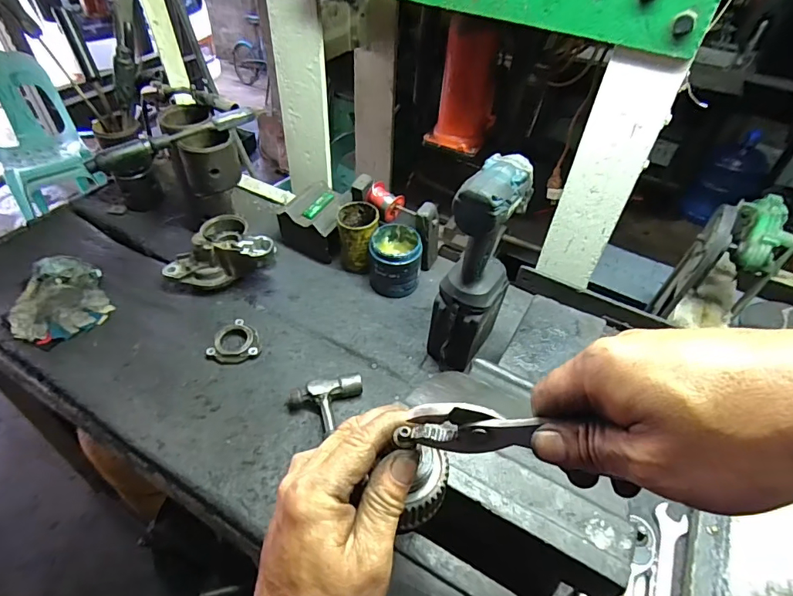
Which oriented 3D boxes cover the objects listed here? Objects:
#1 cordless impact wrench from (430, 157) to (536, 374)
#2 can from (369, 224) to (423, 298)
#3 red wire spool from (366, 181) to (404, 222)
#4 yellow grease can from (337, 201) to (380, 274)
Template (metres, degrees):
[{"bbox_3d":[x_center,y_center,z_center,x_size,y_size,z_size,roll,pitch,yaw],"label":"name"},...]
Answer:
[{"bbox_3d":[0.113,-0.036,0.644,0.071,0.319,0.123,32,52,24],"label":"cordless impact wrench"},{"bbox_3d":[-0.002,-0.067,0.828,0.091,0.097,0.099,1,46,-3],"label":"can"},{"bbox_3d":[-0.023,-0.175,0.840,0.065,0.046,0.045,26,50,20],"label":"red wire spool"},{"bbox_3d":[-0.071,-0.110,0.851,0.075,0.106,0.092,3,46,0],"label":"yellow grease can"}]

